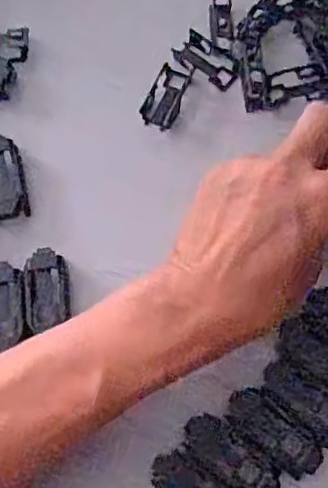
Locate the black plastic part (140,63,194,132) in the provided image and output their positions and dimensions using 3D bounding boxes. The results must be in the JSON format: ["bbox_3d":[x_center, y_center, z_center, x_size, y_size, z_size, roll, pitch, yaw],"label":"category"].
[{"bbox_3d":[0.001,-0.088,0.376,0.020,0.007,0.040,20,73,8],"label":"black plastic part"}]

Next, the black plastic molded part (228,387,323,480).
[{"bbox_3d":[0.054,0.095,0.316,0.050,0.025,0.021,42,77,14],"label":"black plastic molded part"}]

